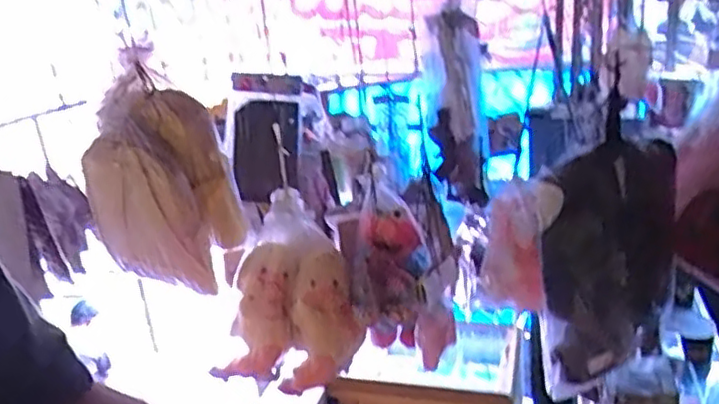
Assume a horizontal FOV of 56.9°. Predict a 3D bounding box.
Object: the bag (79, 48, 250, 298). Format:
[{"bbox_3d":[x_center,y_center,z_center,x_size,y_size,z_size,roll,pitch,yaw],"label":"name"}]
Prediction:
[{"bbox_3d":[-0.452,-0.058,1.474,0.318,0.464,0.160,8,26,30],"label":"bag"}]

